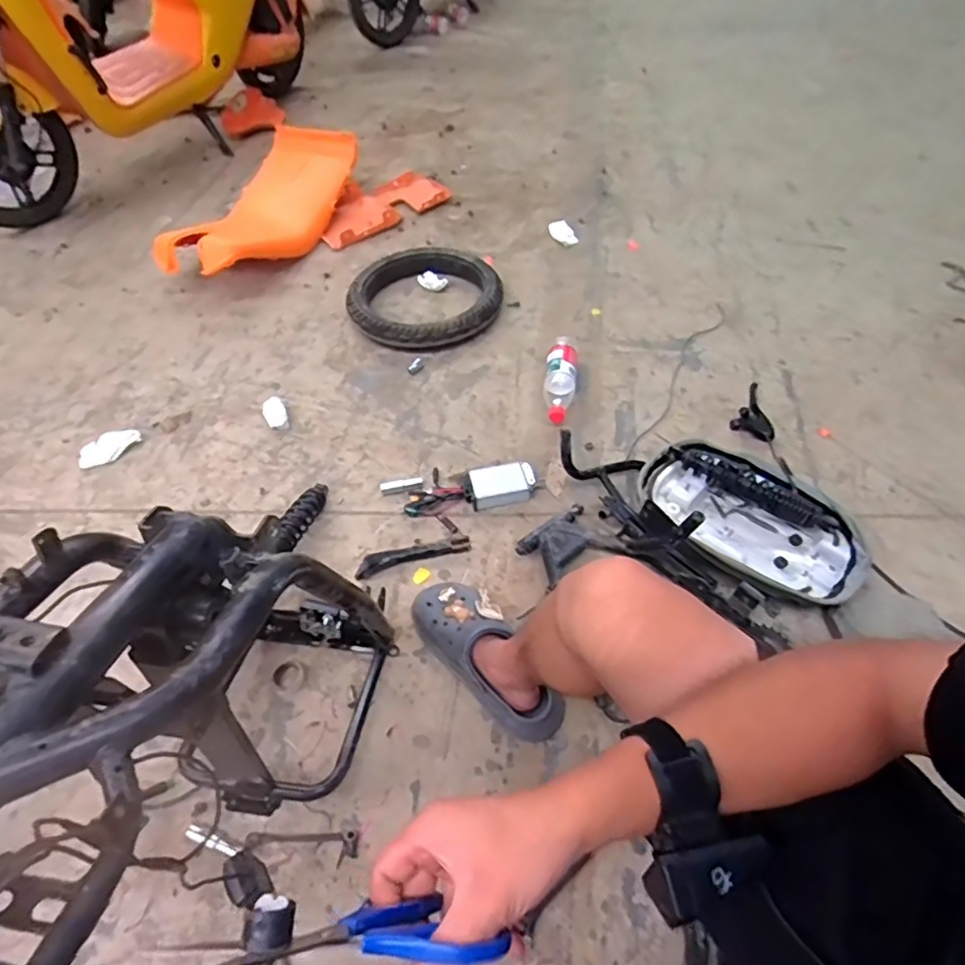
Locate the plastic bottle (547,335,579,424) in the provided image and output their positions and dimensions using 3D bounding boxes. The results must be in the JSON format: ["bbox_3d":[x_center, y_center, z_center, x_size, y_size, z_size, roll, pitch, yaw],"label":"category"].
[{"bbox_3d":[0.165,-0.228,1.210,0.066,0.055,0.228,4,52,6],"label":"plastic bottle"}]

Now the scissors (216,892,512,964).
[{"bbox_3d":[-0.057,0.216,0.270,0.061,0.142,0.028,-36,47,33],"label":"scissors"}]

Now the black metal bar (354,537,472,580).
[{"bbox_3d":[-0.117,0.122,0.980,0.194,0.024,0.033,-15,56,-9],"label":"black metal bar"}]

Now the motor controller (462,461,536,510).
[{"bbox_3d":[0.031,0.001,1.053,0.128,0.033,0.076,-10,52,-7],"label":"motor controller"}]

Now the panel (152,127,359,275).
[{"bbox_3d":[-0.570,-0.739,1.532,0.267,0.154,0.592,19,55,16],"label":"panel"}]

